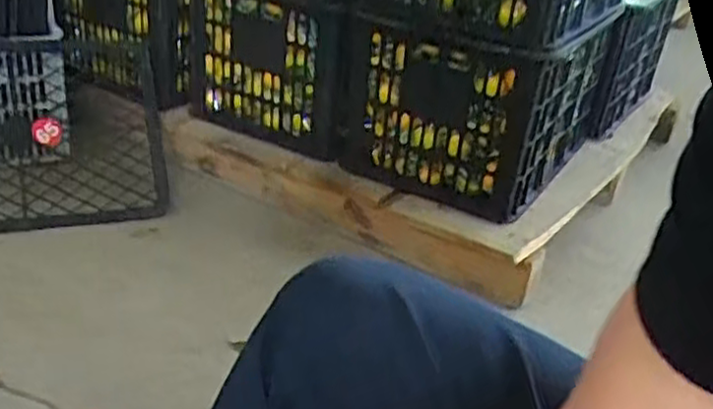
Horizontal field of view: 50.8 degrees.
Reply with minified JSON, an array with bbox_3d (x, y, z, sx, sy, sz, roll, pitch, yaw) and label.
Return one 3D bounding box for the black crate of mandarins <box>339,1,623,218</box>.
[{"bbox_3d":[0.266,-0.245,1.521,0.358,0.290,0.557,21,32,24],"label":"black crate of mandarins"}]

